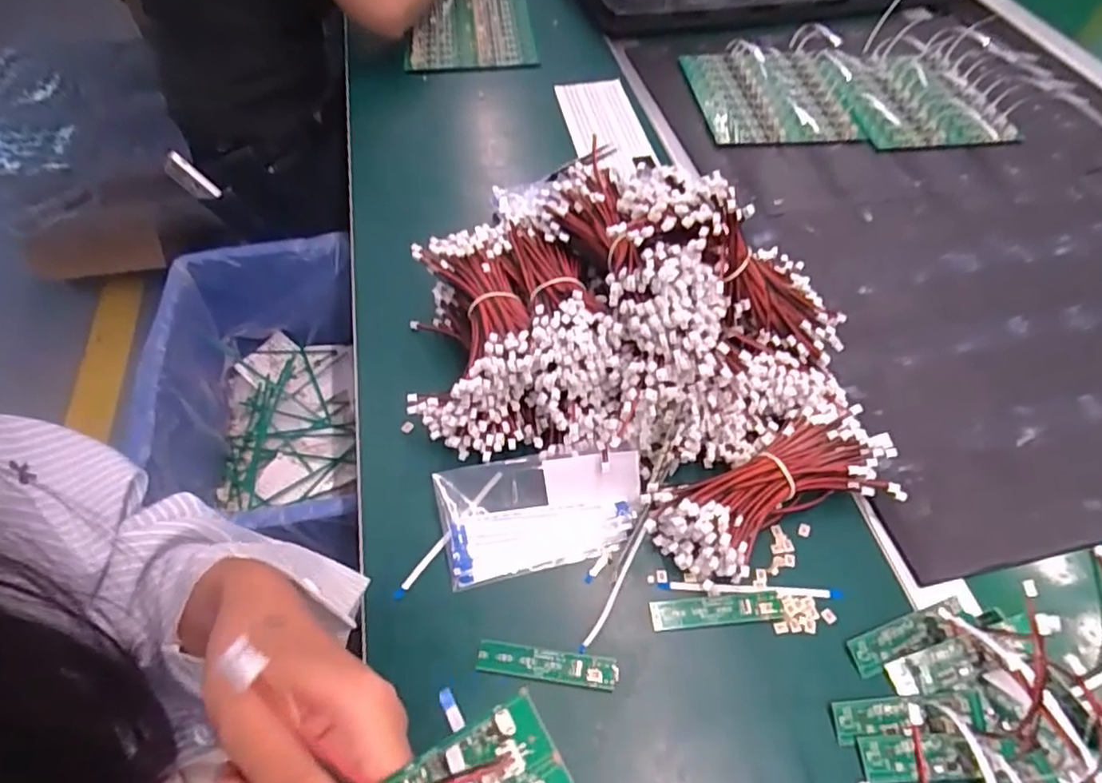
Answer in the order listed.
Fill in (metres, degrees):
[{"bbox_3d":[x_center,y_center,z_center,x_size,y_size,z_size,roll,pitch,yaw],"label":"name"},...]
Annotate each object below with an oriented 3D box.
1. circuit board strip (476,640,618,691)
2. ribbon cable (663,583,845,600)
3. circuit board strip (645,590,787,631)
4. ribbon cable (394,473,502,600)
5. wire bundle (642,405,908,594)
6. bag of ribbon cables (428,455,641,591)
[{"bbox_3d":[-0.003,0.168,0.385,0.086,0.008,0.019,7,54,4],"label":"circuit board strip"},{"bbox_3d":[0.132,0.131,0.414,0.119,0.004,0.006,3,53,1],"label":"ribbon cable"},{"bbox_3d":[0.108,0.142,0.405,0.085,0.004,0.019,-3,54,-3],"label":"circuit board strip"},{"bbox_3d":[-0.072,0.099,0.435,0.006,0.007,0.107,37,79,21],"label":"ribbon cable"},{"bbox_3d":[0.153,0.069,0.428,0.172,0.052,0.074,-21,56,-13],"label":"wire bundle"},{"bbox_3d":[-0.006,0.079,0.431,0.135,0.034,0.077,-10,54,-8],"label":"bag of ribbon cables"}]

